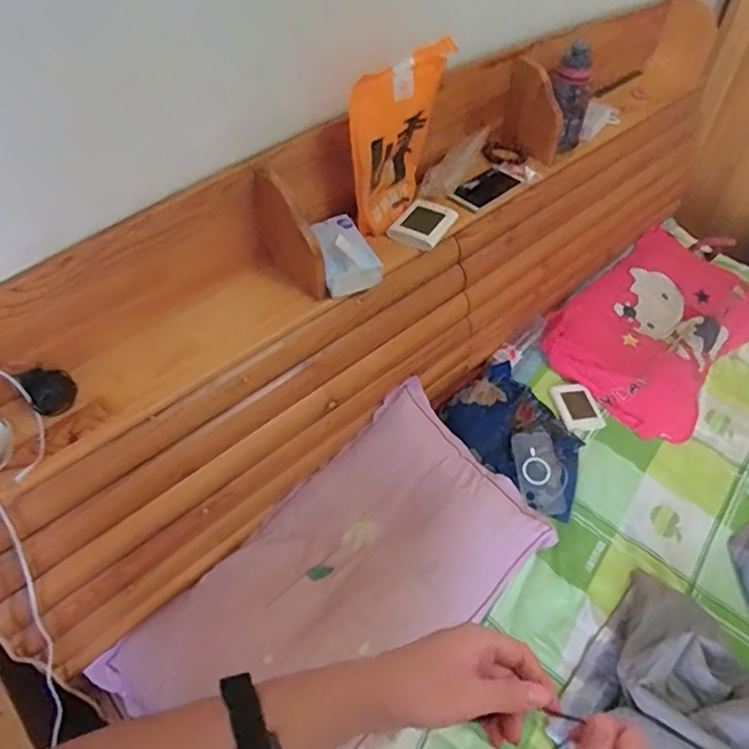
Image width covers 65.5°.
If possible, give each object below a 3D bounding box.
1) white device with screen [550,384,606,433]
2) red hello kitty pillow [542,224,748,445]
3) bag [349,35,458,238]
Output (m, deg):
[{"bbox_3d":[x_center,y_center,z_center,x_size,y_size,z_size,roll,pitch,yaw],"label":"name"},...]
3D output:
[{"bbox_3d":[0.451,0.073,1.289,0.089,0.023,0.115,-10,50,-9],"label":"white device with screen"},{"bbox_3d":[0.708,-0.125,1.437,0.601,0.093,0.392,-37,58,-27],"label":"red hello kitty pillow"},{"bbox_3d":[0.040,-0.385,0.996,0.043,0.281,0.203,34,57,26],"label":"bag"}]

